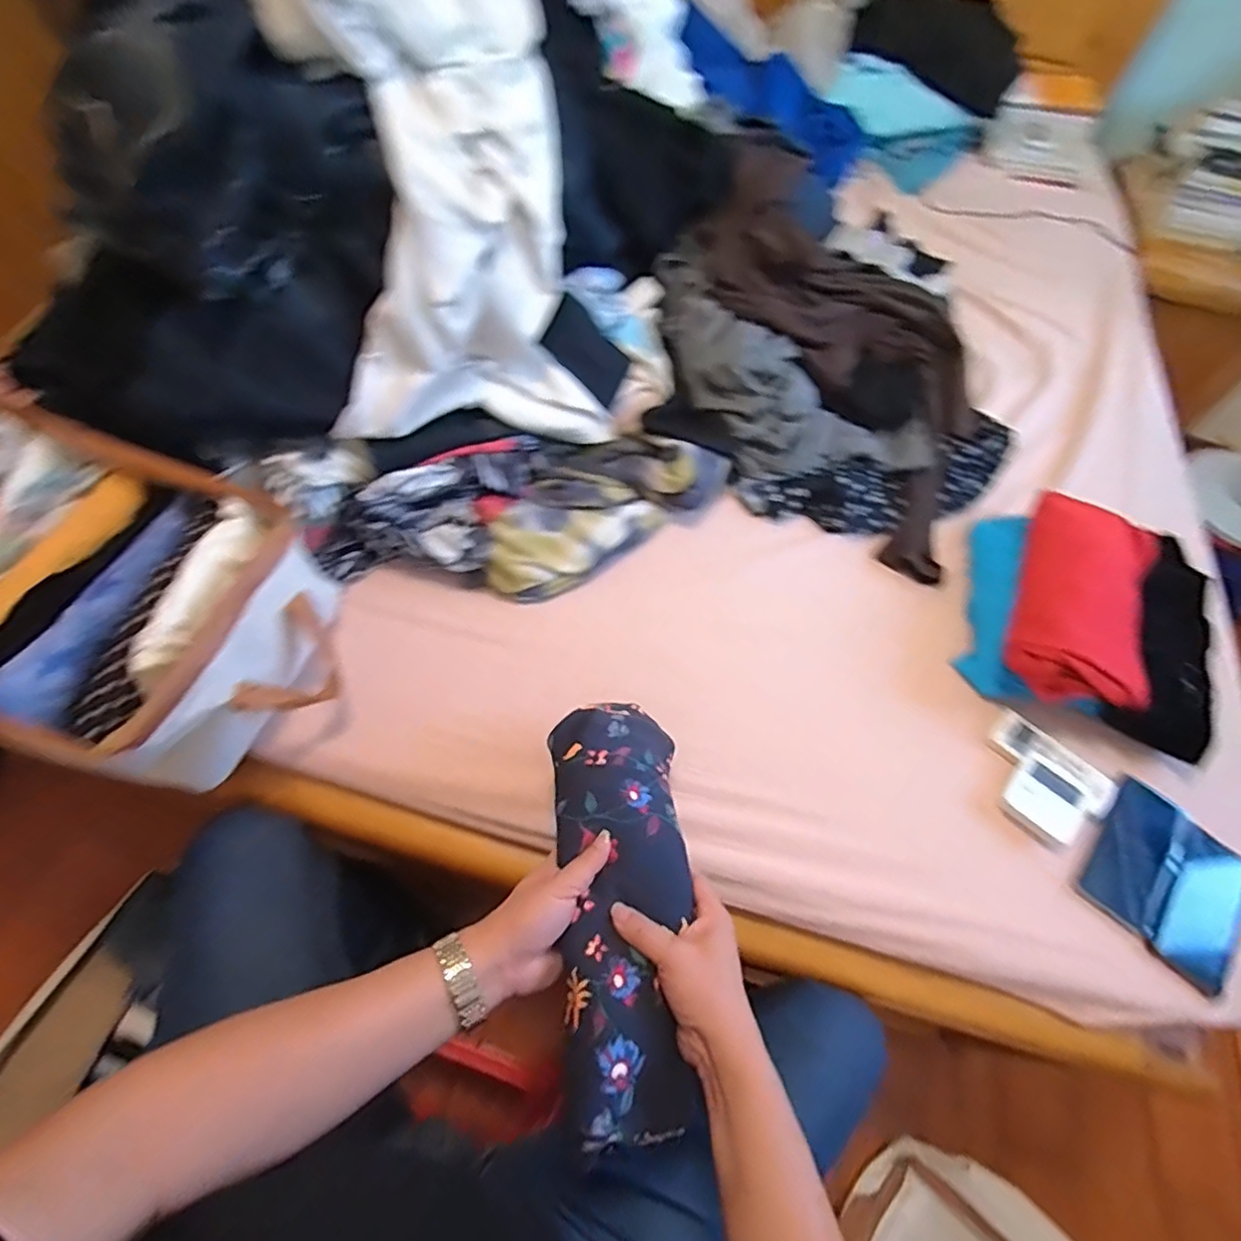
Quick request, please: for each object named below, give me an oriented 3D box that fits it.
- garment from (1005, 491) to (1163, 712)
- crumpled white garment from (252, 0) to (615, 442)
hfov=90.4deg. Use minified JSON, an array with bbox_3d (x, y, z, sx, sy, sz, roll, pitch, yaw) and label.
[{"bbox_3d":[0.575,-0.034,0.753,0.141,0.053,0.318,24,62,9],"label":"garment"},{"bbox_3d":[-0.190,-0.483,0.714,0.307,0.420,0.397,-9,62,-8],"label":"crumpled white garment"}]

